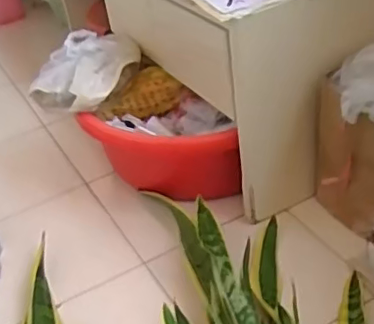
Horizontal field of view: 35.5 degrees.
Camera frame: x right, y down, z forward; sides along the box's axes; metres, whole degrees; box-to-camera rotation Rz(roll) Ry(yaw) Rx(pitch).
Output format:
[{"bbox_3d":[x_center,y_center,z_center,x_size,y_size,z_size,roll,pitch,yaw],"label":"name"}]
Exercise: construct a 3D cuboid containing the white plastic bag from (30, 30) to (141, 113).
[{"bbox_3d":[-0.212,-0.196,1.224,0.192,0.081,0.212,4,37,16],"label":"white plastic bag"}]

